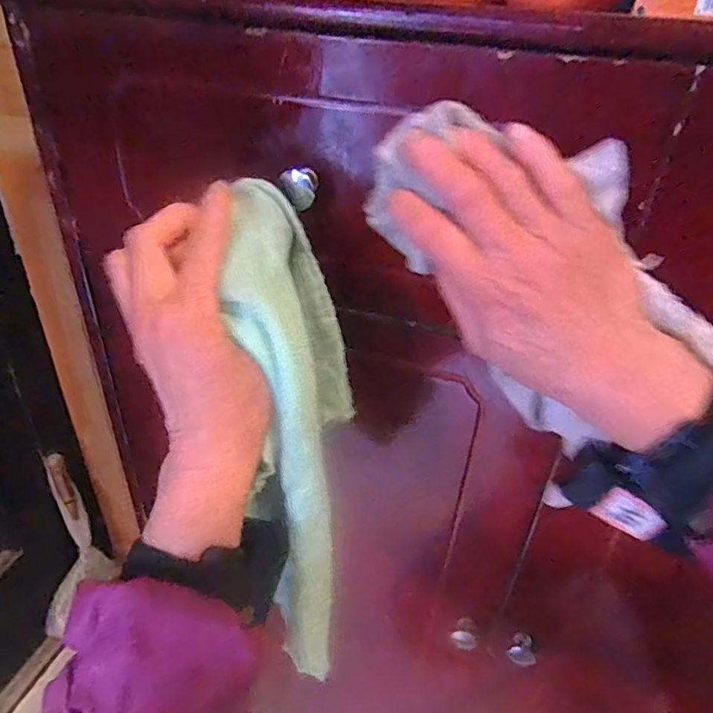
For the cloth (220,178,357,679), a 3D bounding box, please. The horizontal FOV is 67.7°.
[{"bbox_3d":[-0.027,0.040,0.295,0.069,0.268,0.076,-7,3,-16],"label":"cloth"}]

